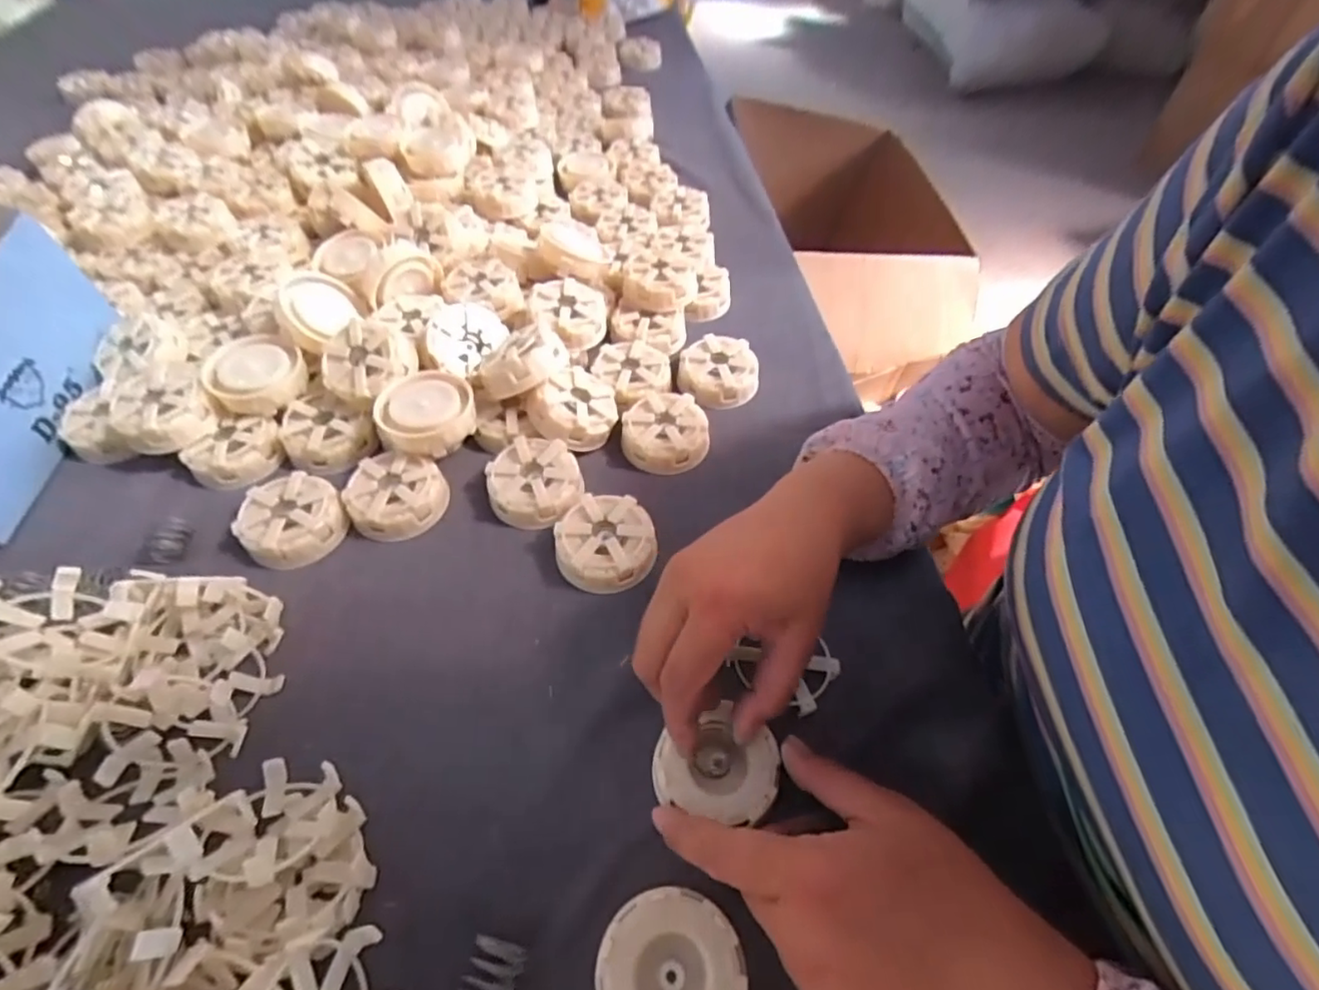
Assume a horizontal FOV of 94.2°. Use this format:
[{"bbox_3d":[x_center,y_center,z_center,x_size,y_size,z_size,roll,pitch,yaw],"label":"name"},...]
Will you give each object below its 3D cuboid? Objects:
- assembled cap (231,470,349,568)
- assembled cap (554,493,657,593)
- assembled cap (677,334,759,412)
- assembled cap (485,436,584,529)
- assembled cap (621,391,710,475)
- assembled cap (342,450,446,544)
[{"bbox_3d":[-0.251,0.018,0.420,0.063,0.025,0.064,0,52,0],"label":"assembled cap"},{"bbox_3d":[-0.036,0.031,0.410,0.064,0.026,0.062,0,52,0],"label":"assembled cap"},{"bbox_3d":[0.048,-0.100,0.510,0.063,0.030,0.060,0,52,0],"label":"assembled cap"},{"bbox_3d":[-0.088,-0.009,0.440,0.064,0.029,0.059,1,52,1],"label":"assembled cap"},{"bbox_3d":[0.003,-0.048,0.473,0.063,0.025,0.063,0,52,0],"label":"assembled cap"},{"bbox_3d":[-0.185,0.002,0.433,0.063,0.027,0.057,7,52,5],"label":"assembled cap"}]

